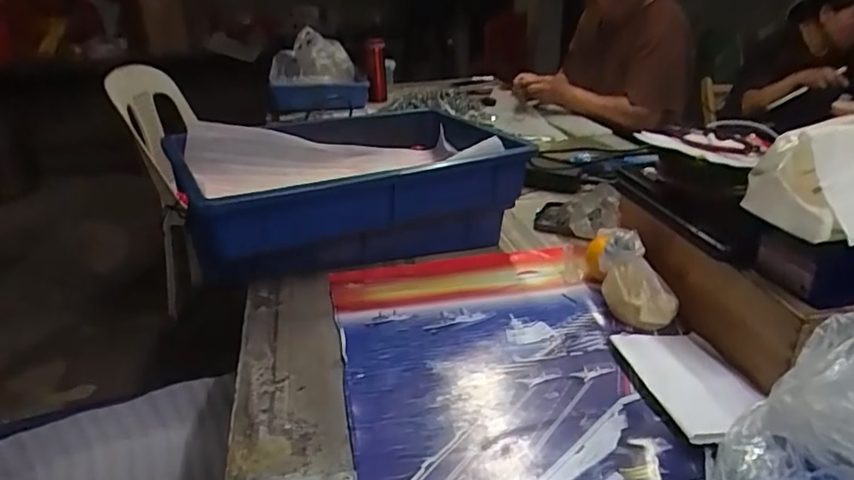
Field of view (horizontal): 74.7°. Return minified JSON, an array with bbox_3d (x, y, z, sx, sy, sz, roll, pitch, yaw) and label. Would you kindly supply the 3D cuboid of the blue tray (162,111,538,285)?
[{"bbox_3d":[-0.103,-0.060,0.767,0.402,0.155,0.295,-10,26,-20],"label":"blue tray"}]

